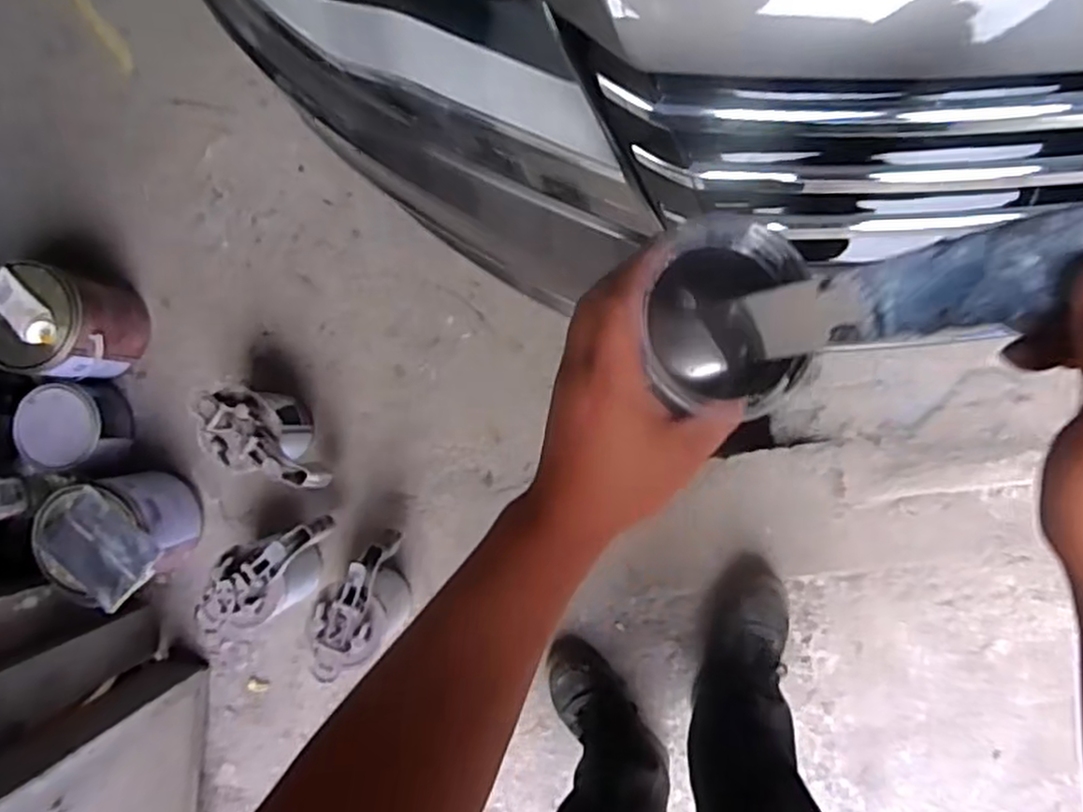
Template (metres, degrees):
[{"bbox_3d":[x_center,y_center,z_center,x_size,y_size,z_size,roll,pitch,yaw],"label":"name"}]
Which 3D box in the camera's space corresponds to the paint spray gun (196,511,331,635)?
[{"bbox_3d":[-0.386,0.242,1.048,0.184,0.185,0.108,-28,87,6],"label":"paint spray gun"}]

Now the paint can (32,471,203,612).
[{"bbox_3d":[-0.614,0.191,1.064,0.155,0.182,0.168,0,90,7],"label":"paint can"}]

